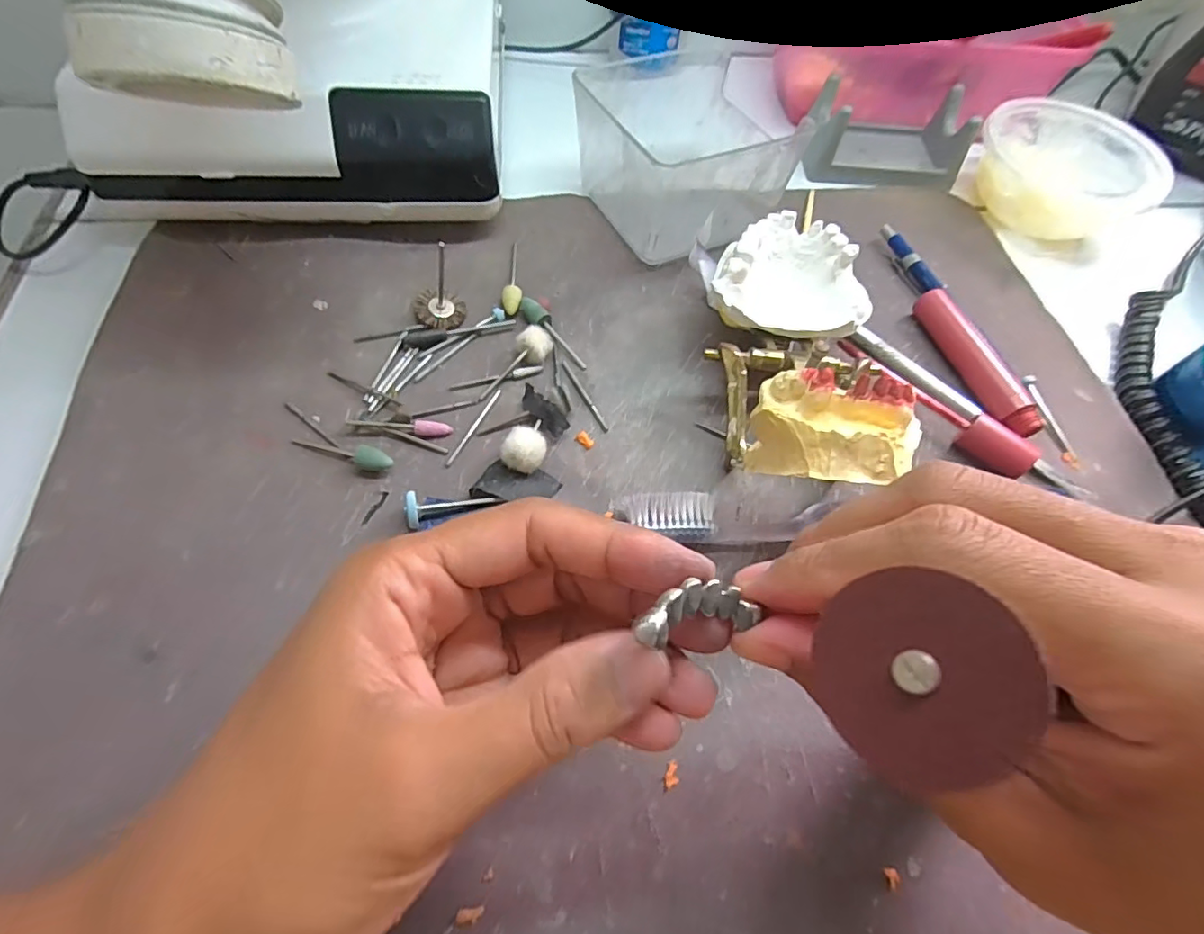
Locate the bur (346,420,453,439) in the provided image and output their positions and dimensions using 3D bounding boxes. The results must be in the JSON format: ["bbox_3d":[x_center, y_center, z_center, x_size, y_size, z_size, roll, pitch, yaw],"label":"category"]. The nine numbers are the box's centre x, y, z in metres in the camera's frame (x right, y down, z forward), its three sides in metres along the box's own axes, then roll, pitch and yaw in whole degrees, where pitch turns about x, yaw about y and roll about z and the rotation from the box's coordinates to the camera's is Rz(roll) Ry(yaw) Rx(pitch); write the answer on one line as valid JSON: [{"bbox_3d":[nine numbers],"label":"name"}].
[{"bbox_3d":[-0.088,-0.017,0.246,0.044,0.006,0.007,2,61,-3],"label":"bur"}]

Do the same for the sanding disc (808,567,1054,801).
[{"bbox_3d":[0.039,0.026,0.070,0.004,0.025,0.024,18,44,-48],"label":"sanding disc"}]

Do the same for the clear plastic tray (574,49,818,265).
[{"bbox_3d":[0.045,-0.172,0.313,0.091,0.058,0.101,-22,65,-16],"label":"clear plastic tray"}]

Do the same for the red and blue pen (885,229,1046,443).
[{"bbox_3d":[0.179,-0.076,0.295,0.018,0.018,0.142,-7,61,-8],"label":"red and blue pen"}]

